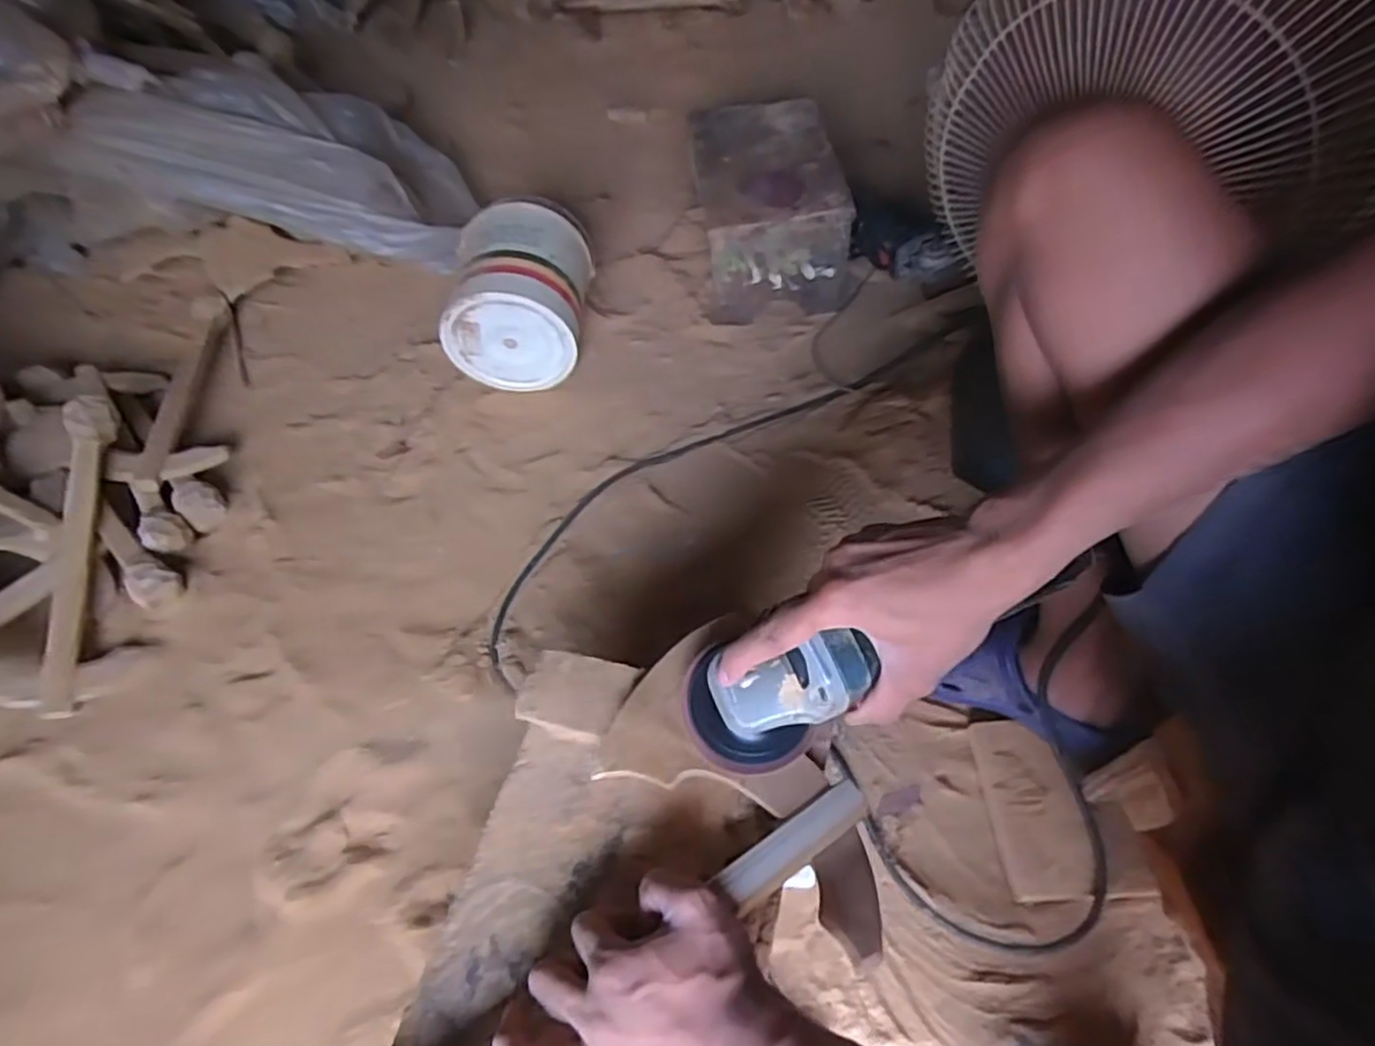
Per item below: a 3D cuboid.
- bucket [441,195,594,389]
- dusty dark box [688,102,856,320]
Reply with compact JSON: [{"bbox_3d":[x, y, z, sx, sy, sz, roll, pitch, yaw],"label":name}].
[{"bbox_3d":[-0.233,-0.320,0.997,0.173,0.184,0.210,1,54,5],"label":"bucket"},{"bbox_3d":[0.116,-0.461,1.059,0.194,0.189,0.272,-9,53,-2],"label":"dusty dark box"}]

